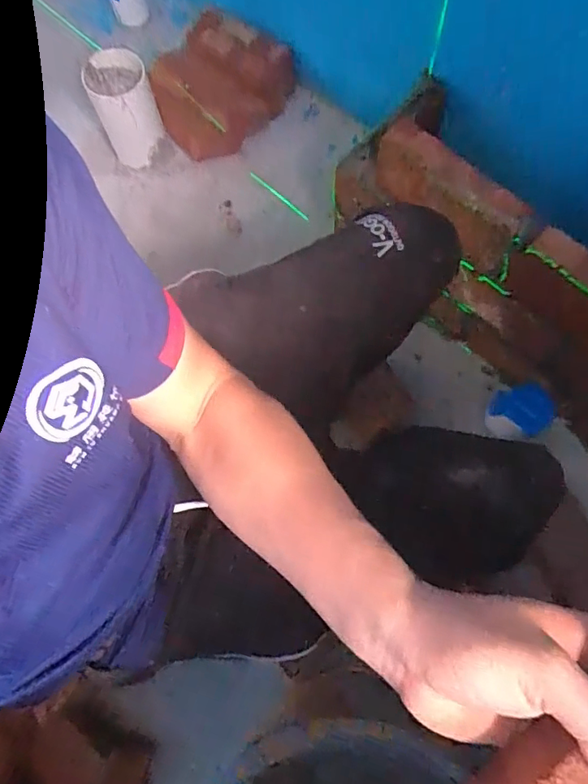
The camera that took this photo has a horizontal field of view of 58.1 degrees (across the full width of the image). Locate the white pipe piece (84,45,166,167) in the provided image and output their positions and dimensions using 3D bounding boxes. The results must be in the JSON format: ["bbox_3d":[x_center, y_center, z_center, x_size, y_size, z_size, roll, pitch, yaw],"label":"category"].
[{"bbox_3d":[-0.306,-0.519,0.982,0.106,0.171,0.101,-20,74,-4],"label":"white pipe piece"}]

